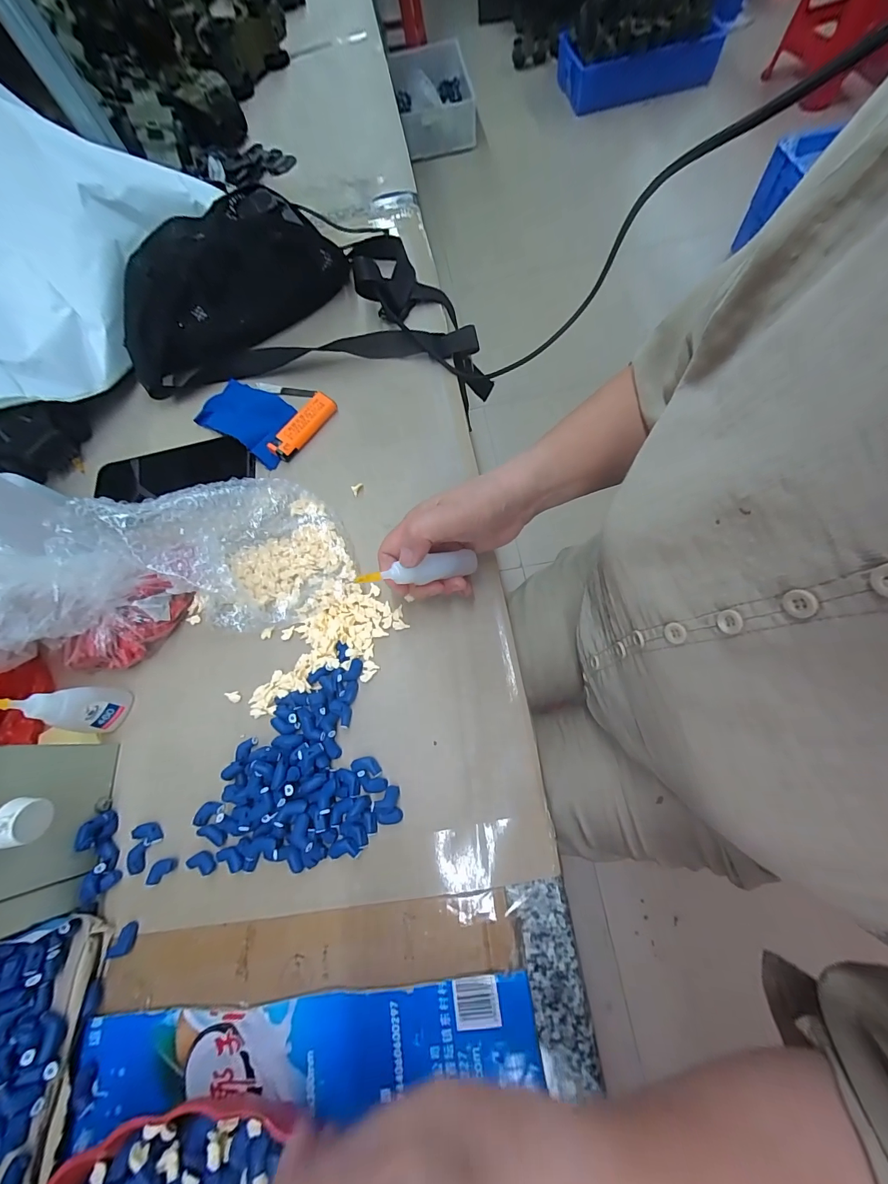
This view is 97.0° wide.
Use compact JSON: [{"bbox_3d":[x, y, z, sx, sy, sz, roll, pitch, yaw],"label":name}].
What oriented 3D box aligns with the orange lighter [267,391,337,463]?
[{"bbox_3d":[-0.143,-0.169,0.398,0.027,0.008,0.080,38,76,-13],"label":"orange lighter"}]

